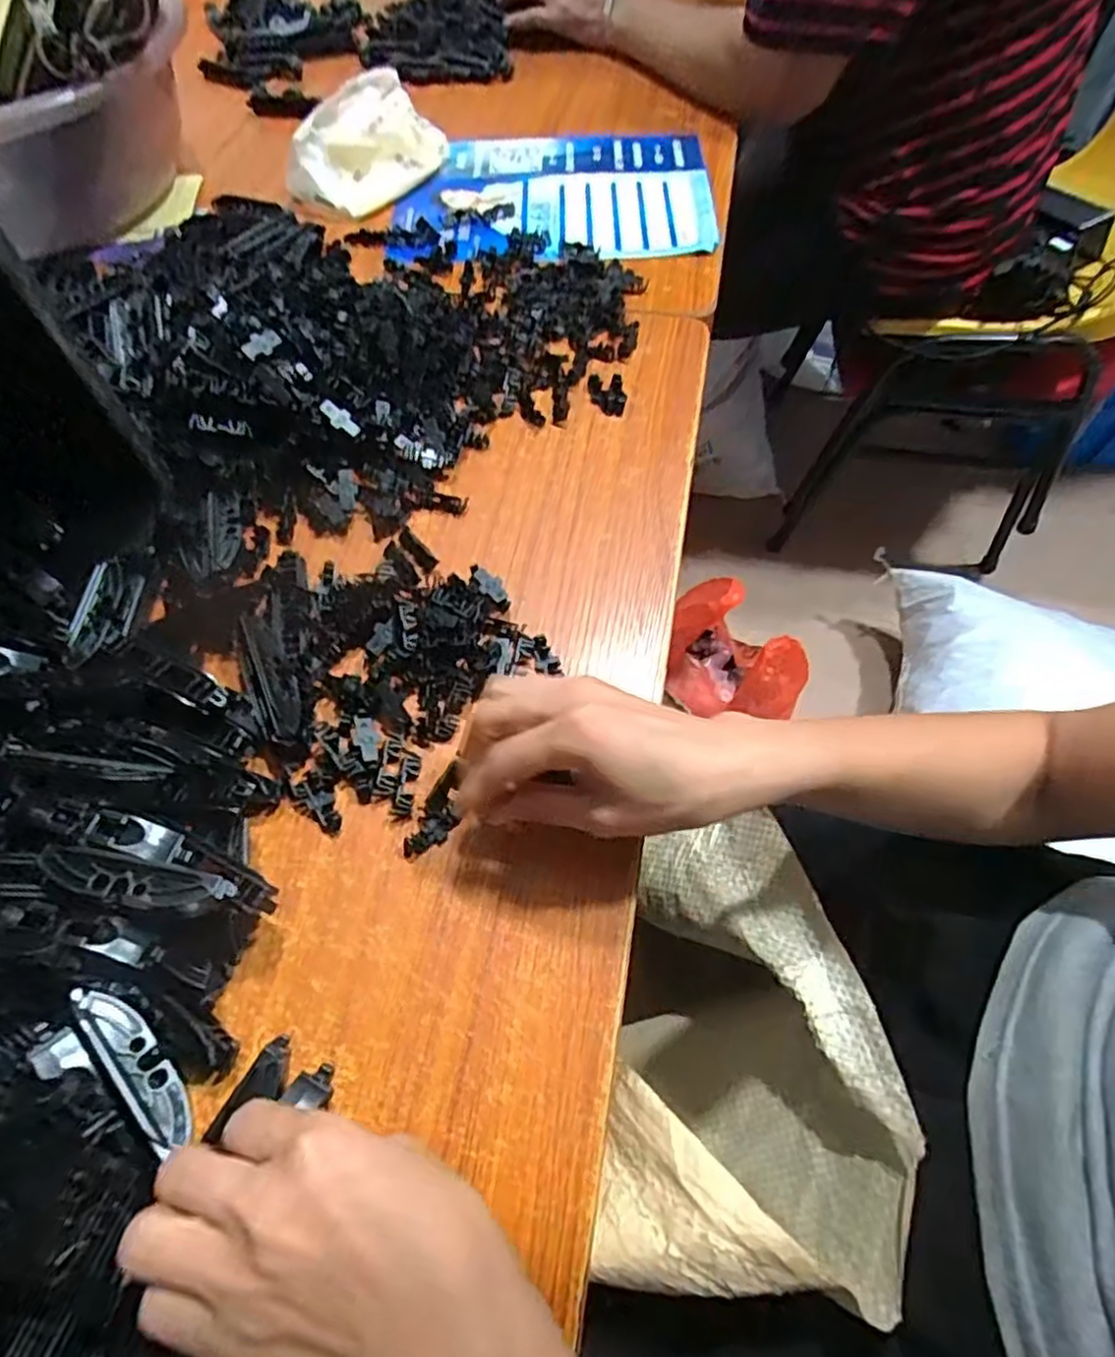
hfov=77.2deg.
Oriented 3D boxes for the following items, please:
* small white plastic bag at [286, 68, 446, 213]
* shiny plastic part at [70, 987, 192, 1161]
[{"bbox_3d":[-0.167,-0.469,0.612,0.144,0.058,0.078,-41,69,-20],"label":"small white plastic bag"},{"bbox_3d":[-0.169,0.152,0.278,0.016,0.008,0.074,-38,69,-19],"label":"shiny plastic part"}]

